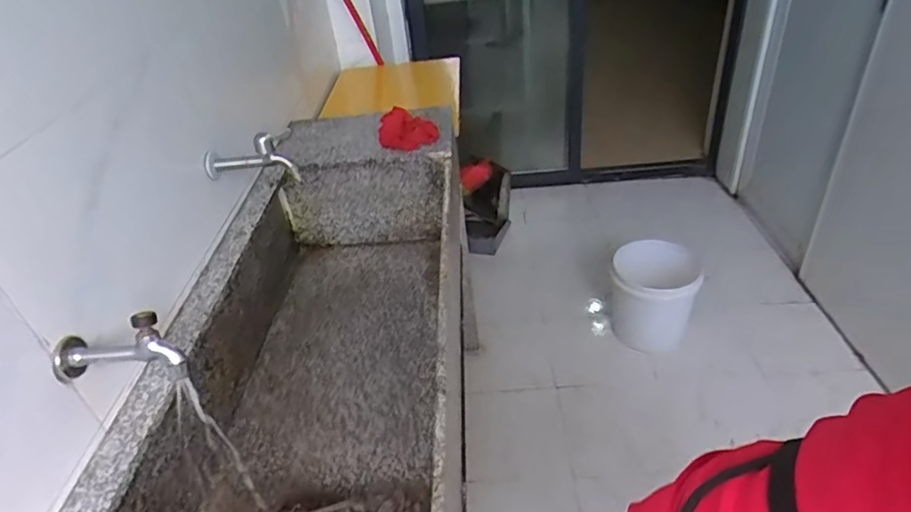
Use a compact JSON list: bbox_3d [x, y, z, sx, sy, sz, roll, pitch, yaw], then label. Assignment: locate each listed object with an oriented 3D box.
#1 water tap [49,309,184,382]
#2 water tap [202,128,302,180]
[{"bbox_3d":[-0.359,0.094,0.602,0.125,0.055,0.040,-9,35,-3],"label":"water tap"},{"bbox_3d":[-0.344,-0.171,0.953,0.170,0.071,0.046,4,37,14],"label":"water tap"}]

